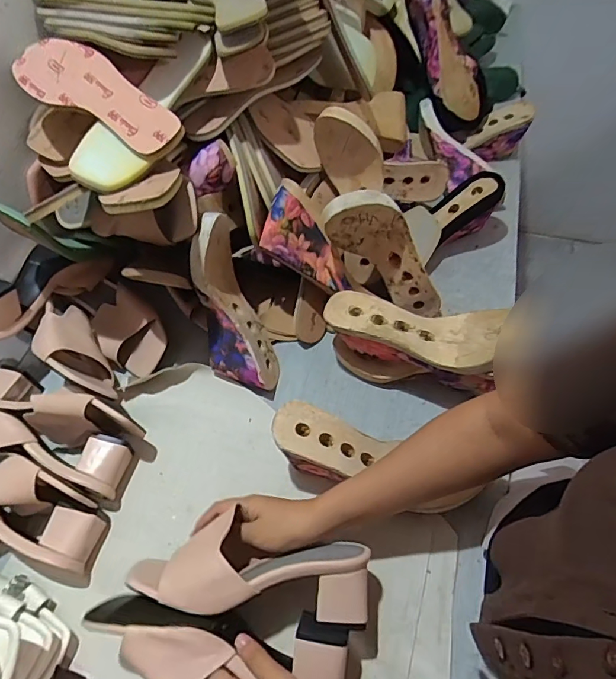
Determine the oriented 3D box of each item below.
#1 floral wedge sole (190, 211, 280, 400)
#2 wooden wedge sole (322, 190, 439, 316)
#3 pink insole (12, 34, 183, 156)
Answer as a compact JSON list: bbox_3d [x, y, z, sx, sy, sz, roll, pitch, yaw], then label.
[{"bbox_3d":[-0.102,-0.037,0.592,0.085,0.241,0.071,-17,19,-7],"label":"floral wedge sole"},{"bbox_3d":[0.100,-0.109,0.589,0.081,0.233,0.053,-16,51,35],"label":"wooden wedge sole"},{"bbox_3d":[-0.236,-0.277,0.511,0.233,0.007,0.077,31,82,14],"label":"pink insole"}]

